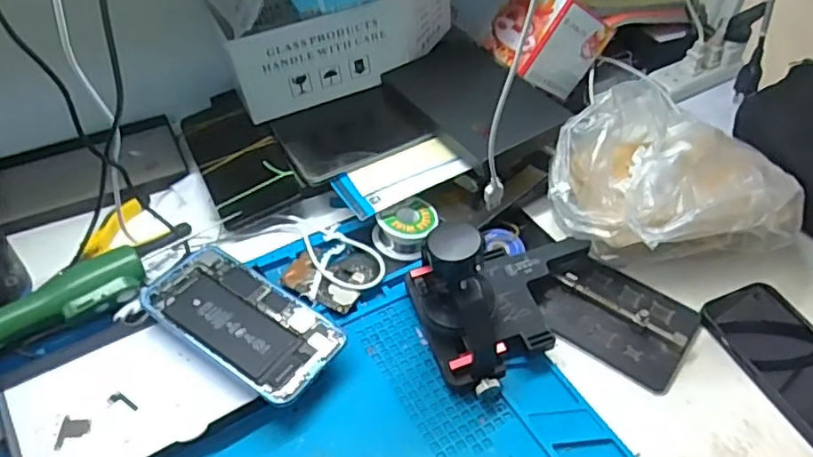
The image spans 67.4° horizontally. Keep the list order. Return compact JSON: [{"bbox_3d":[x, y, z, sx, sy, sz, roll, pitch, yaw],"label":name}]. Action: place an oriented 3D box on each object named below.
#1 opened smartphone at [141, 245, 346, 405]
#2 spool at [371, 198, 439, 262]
[{"bbox_3d":[-0.123,0.064,0.452,0.153,0.005,0.073,30,50,23],"label":"opened smartphone"},{"bbox_3d":[0.000,-0.002,0.537,0.048,0.033,0.050,1,46,-1],"label":"spool"}]

